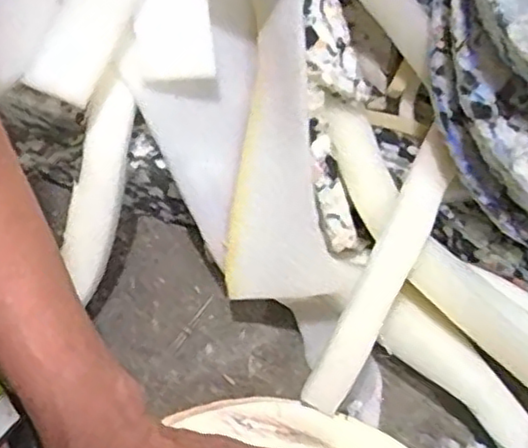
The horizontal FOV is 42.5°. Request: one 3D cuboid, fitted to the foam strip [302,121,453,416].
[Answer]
[{"bbox_3d":[0.079,0.032,0.448,0.029,0.020,0.192,25,82,10],"label":"foam strip"}]

